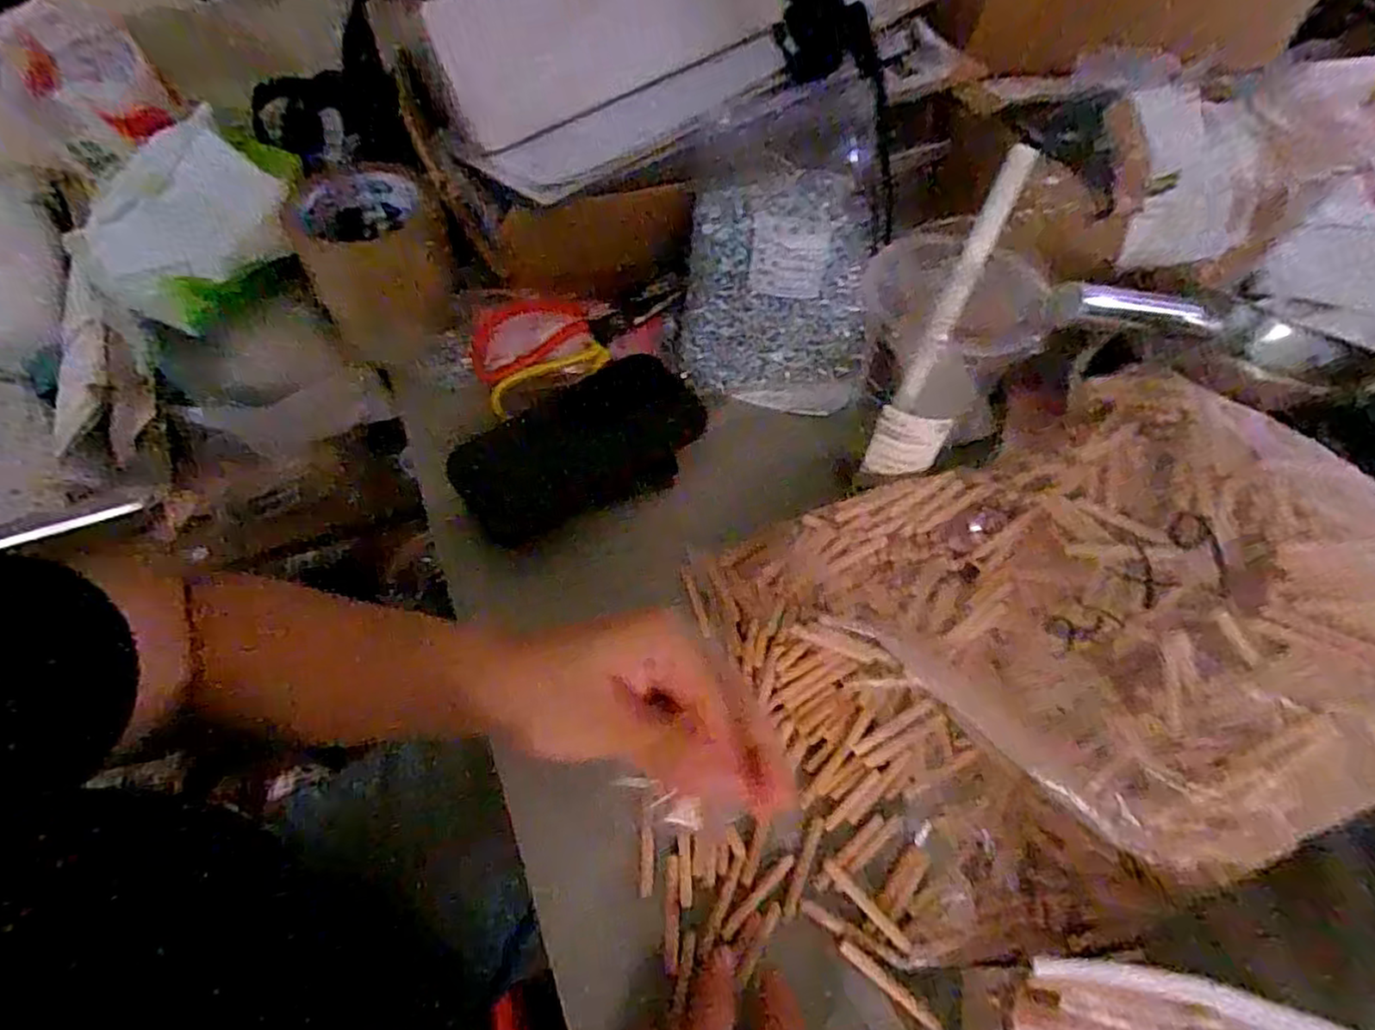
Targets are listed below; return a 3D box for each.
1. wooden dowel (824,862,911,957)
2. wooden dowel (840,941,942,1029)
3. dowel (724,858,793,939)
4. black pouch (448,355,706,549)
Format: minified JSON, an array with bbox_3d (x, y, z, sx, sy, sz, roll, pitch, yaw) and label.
[{"bbox_3d":[0.085,0.186,0.327,0.007,0.004,0.050,-37,65,-23],"label":"wooden dowel"},{"bbox_3d":[0.091,0.211,0.308,0.049,0.004,0.007,38,63,20],"label":"wooden dowel"},{"bbox_3d":[0.034,0.182,0.328,0.047,0.004,0.007,-38,66,-24],"label":"dowel"},{"bbox_3d":[-0.082,-0.043,0.532,0.196,0.104,0.017,-27,28,12],"label":"black pouch"}]

